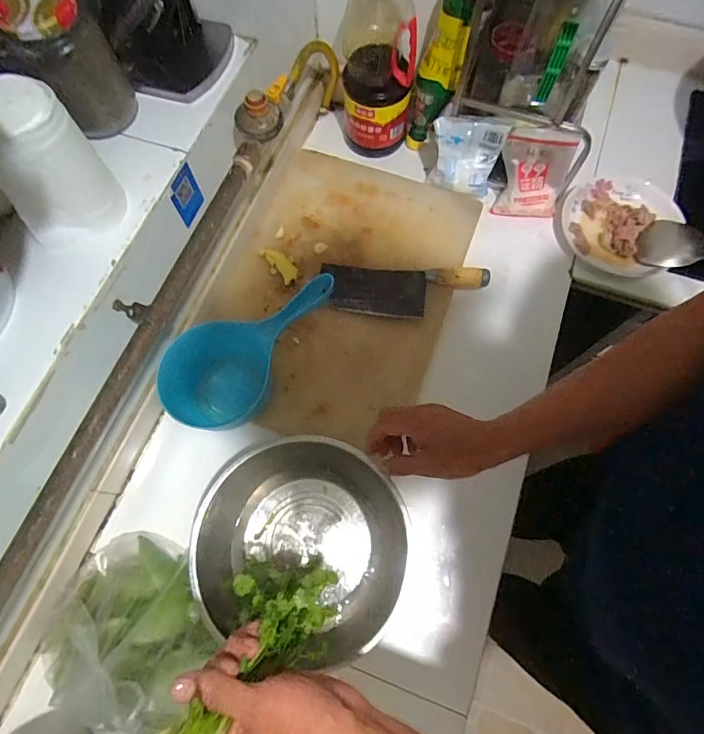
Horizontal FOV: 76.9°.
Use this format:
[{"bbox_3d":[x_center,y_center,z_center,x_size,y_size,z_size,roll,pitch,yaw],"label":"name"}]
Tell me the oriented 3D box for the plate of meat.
[{"bbox_3d":[0.460,-0.239,0.753,0.180,0.035,0.185,0,70,0],"label":"plate of meat"}]

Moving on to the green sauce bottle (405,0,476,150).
[{"bbox_3d":[0.140,-0.472,0.709,0.067,0.240,0.079,14,71,5],"label":"green sauce bottle"}]

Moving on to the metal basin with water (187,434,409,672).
[{"bbox_3d":[-0.064,0.214,0.569,0.274,0.086,0.251,0,70,0],"label":"metal basin with water"}]

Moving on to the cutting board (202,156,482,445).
[{"bbox_3d":[-0.021,-0.136,0.710,0.348,0.029,0.482,20,72,7],"label":"cutting board"}]

